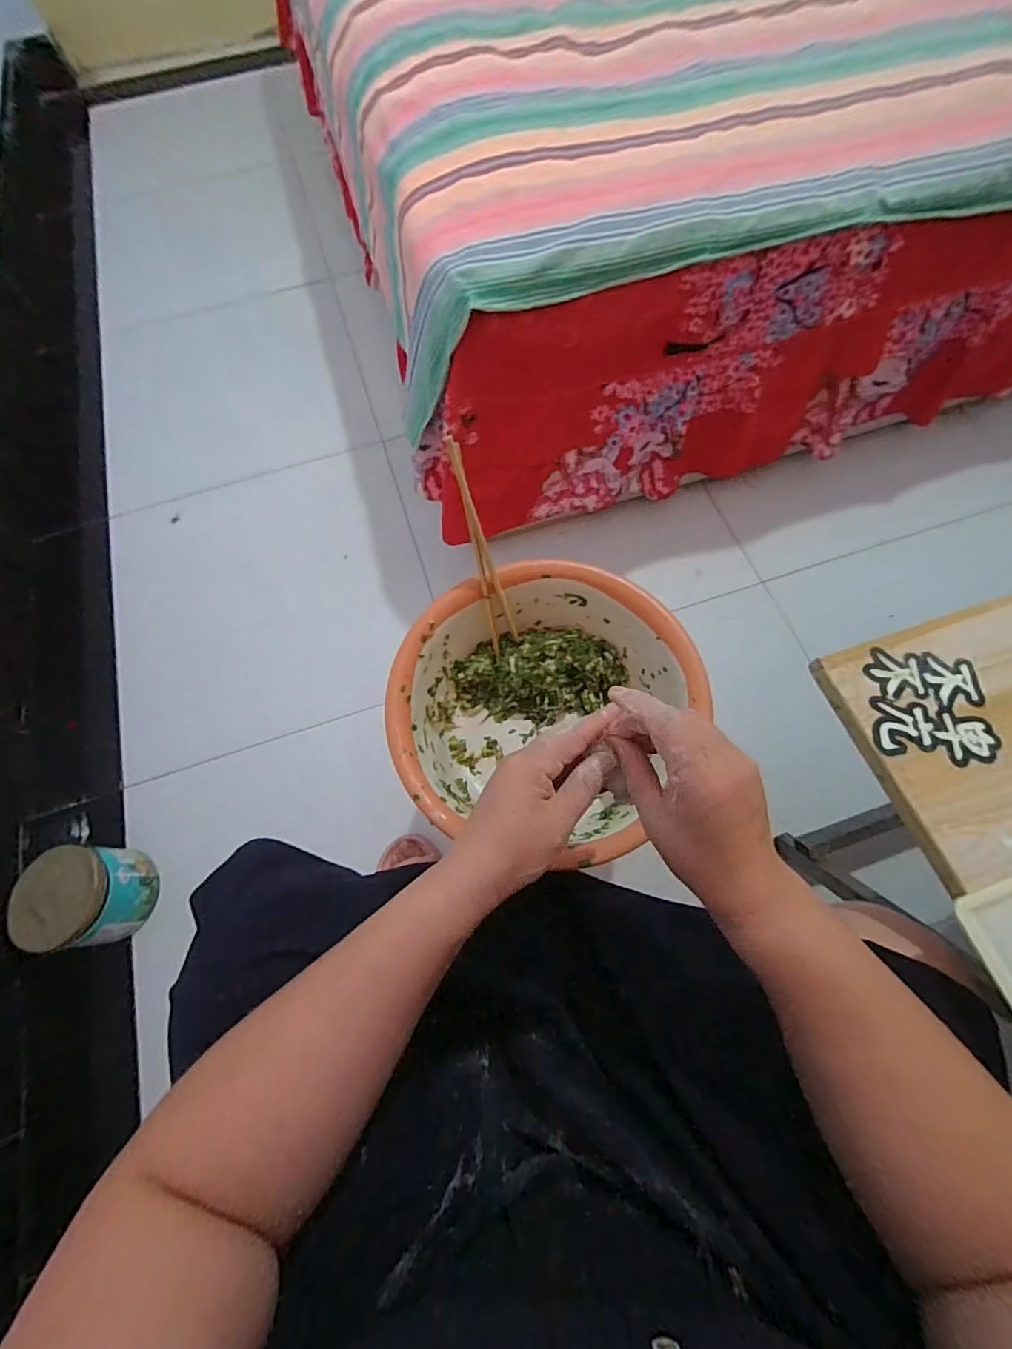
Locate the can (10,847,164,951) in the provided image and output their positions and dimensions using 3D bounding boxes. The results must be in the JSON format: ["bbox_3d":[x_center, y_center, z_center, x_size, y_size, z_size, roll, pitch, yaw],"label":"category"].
[{"bbox_3d":[-0.607,0.319,0.761,0.134,0.129,0.126,-1,69,2],"label":"can"}]

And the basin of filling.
[{"bbox_3d":[0.033,0.031,0.530,0.256,0.108,0.280,-1,69,2],"label":"basin of filling"}]

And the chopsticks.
[{"bbox_3d":[-0.022,-0.115,0.505,0.028,0.215,0.016,-20,37,-5],"label":"chopsticks"}]

